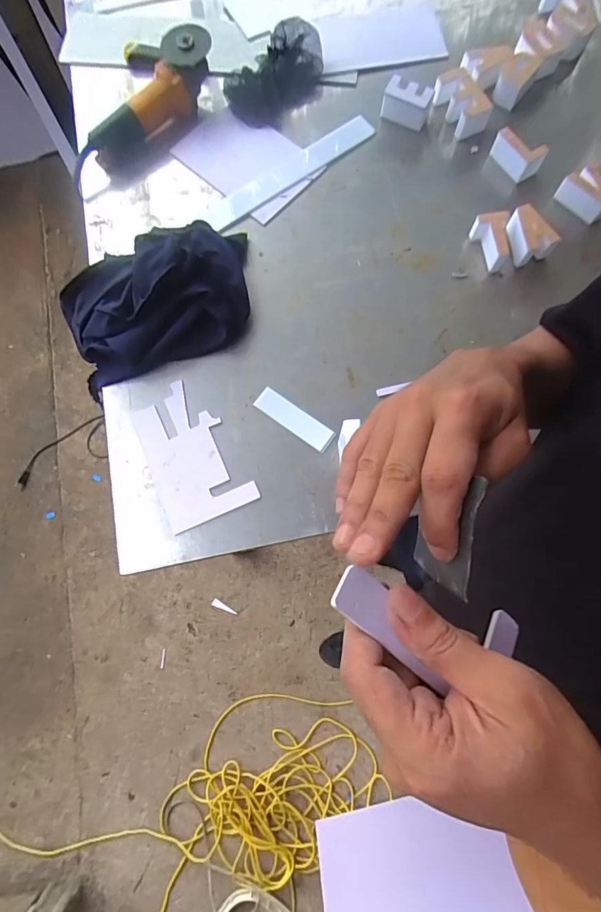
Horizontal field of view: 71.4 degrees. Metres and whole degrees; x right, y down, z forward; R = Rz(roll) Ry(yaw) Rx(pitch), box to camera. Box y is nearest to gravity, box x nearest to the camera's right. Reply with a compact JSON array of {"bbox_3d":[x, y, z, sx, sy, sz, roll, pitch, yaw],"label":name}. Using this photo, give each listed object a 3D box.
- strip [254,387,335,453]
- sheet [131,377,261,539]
[{"bbox_3d":[-0.009,-0.060,0.667,0.135,0.007,0.040,36,81,8],"label":"strip"},{"bbox_3d":[-0.175,-0.005,0.657,0.132,0.005,0.217,-26,77,-5],"label":"sheet"}]

